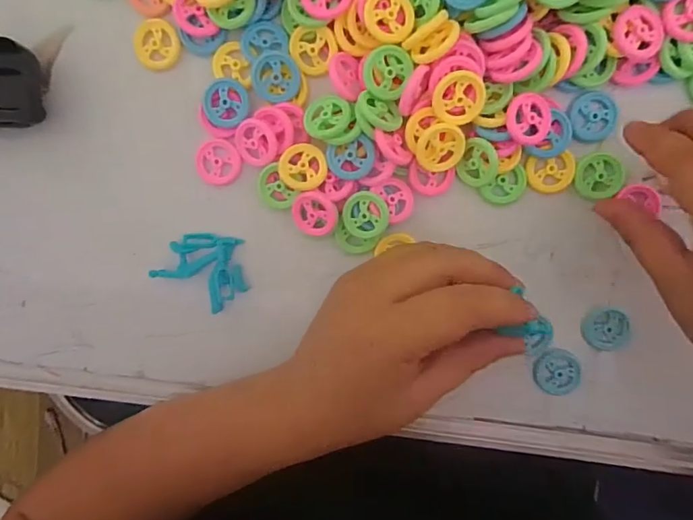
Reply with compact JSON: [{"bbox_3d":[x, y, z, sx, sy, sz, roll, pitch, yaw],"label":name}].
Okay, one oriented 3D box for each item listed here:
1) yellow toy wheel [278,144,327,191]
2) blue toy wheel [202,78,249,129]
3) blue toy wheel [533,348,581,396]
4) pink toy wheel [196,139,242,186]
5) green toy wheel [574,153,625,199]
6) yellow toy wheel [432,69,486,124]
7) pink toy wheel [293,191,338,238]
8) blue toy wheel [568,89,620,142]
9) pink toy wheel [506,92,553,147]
[{"bbox_3d":[-0.027,-0.058,0.283,0.029,0.006,0.029,0,97,4],"label":"yellow toy wheel"},{"bbox_3d":[-0.075,-0.098,0.285,0.028,0.007,0.028,0,97,4],"label":"blue toy wheel"},{"bbox_3d":[0.140,0.075,0.301,0.029,0.005,0.029,0,97,4],"label":"blue toy wheel"},{"bbox_3d":[-0.083,-0.064,0.295,0.028,0.004,0.028,0,97,4],"label":"pink toy wheel"},{"bbox_3d":[0.158,-0.052,0.281,0.029,0.004,0.028,0,97,4],"label":"green toy wheel"},{"bbox_3d":[0.064,-0.093,0.261,0.029,0.005,0.029,-1,123,-1],"label":"yellow toy wheel"},{"bbox_3d":[-0.020,-0.030,0.287,0.028,0.010,0.029,3,115,14],"label":"pink toy wheel"},{"bbox_3d":[0.152,-0.089,0.279,0.030,0.004,0.030,0,97,4],"label":"blue toy wheel"},{"bbox_3d":[0.108,-0.083,0.267,0.029,0.005,0.028,8,99,-13],"label":"pink toy wheel"}]

